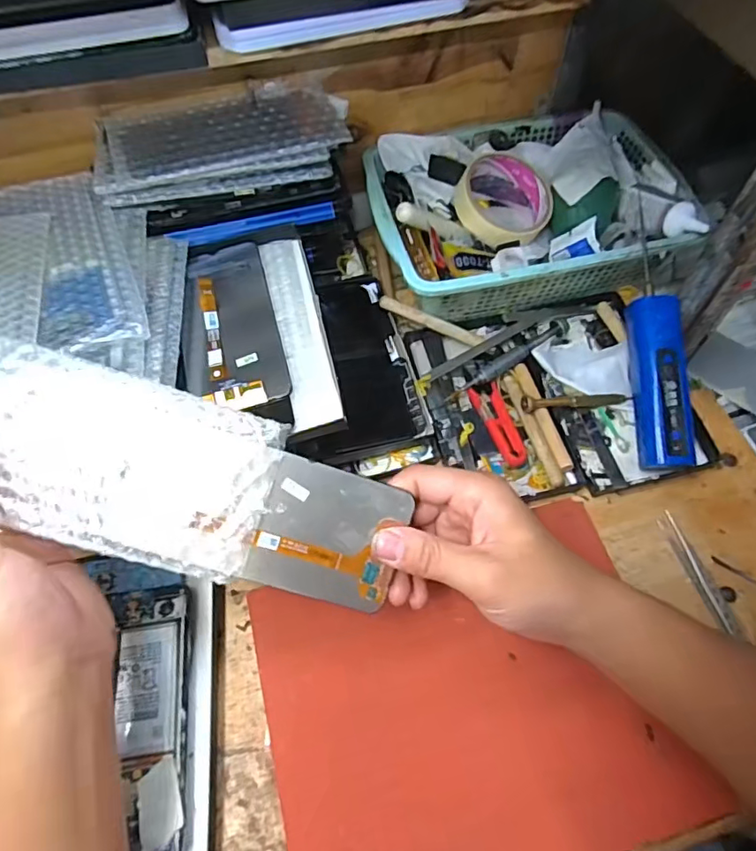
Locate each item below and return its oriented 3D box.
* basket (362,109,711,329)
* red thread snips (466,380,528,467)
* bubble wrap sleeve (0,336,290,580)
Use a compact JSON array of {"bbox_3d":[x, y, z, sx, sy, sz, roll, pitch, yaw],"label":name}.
[{"bbox_3d":[0.131,-0.191,0.510,0.264,0.069,0.192,-12,61,-6],"label":"basket"},{"bbox_3d":[0.098,-0.001,0.445,0.024,0.011,0.077,-14,61,-7],"label":"red thread snips"},{"bbox_3d":[-0.139,0.018,0.281,0.166,0.008,0.089,16,88,-10],"label":"bubble wrap sleeve"}]

